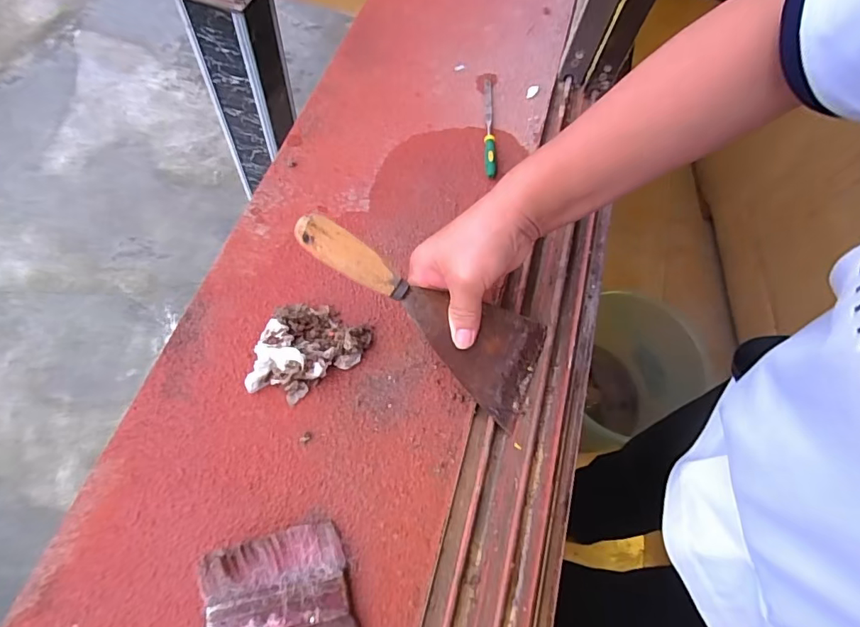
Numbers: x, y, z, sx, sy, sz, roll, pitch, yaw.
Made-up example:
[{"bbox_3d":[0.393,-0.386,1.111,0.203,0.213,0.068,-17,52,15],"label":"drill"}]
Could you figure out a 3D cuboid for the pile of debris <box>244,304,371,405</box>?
[{"bbox_3d":[-0.102,0.023,0.383,0.101,0.035,0.069,-30,70,-18],"label":"pile of debris"}]

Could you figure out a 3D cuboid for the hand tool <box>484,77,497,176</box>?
[{"bbox_3d":[0.064,-0.208,0.523,0.012,0.015,0.149,2,64,-2],"label":"hand tool"}]

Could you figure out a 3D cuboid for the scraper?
[{"bbox_3d":[-0.004,-0.003,0.356,0.208,0.013,0.083,34,63,-18],"label":"scraper"}]

